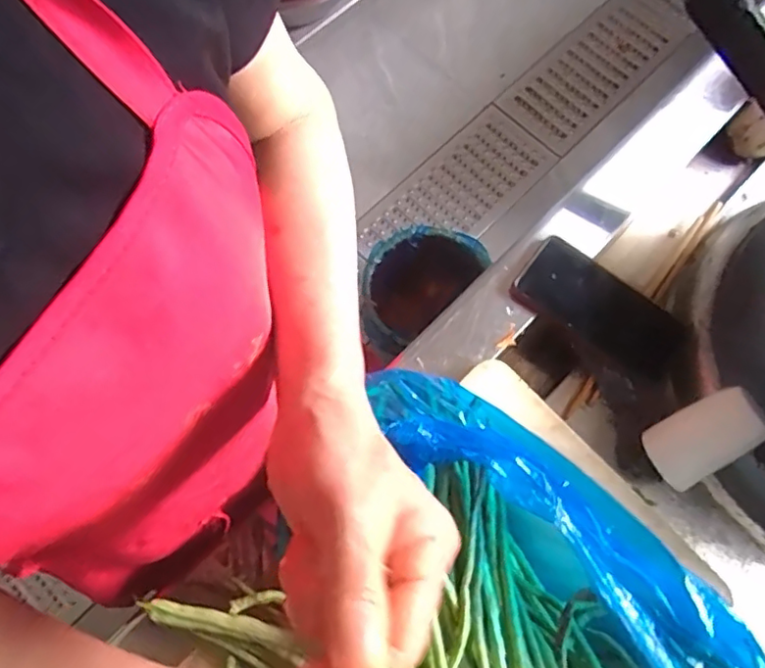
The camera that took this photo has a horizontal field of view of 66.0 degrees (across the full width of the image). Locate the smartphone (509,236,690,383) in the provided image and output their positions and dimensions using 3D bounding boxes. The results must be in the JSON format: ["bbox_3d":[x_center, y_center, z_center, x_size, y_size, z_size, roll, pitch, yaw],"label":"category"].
[{"bbox_3d":[0.210,-0.027,0.568,0.160,0.013,0.076,34,75,9],"label":"smartphone"}]

